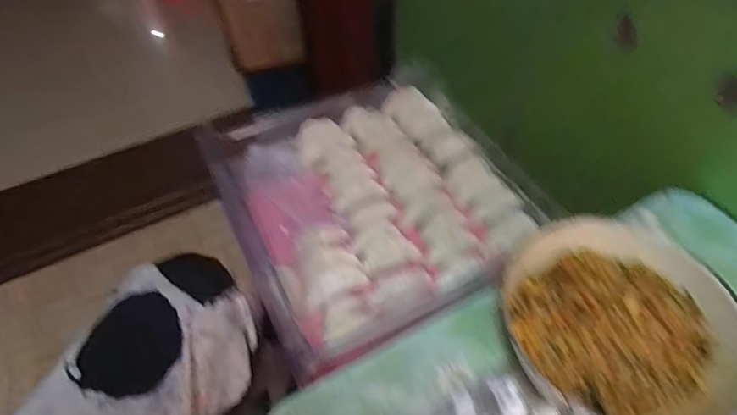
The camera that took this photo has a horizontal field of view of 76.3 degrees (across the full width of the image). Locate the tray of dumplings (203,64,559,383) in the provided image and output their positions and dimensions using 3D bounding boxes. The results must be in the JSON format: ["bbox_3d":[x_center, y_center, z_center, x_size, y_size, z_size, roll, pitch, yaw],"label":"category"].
[{"bbox_3d":[0.012,-0.031,0.637,0.385,0.061,0.412,-21,53,-17],"label":"tray of dumplings"}]

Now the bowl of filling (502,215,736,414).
[{"bbox_3d":[0.235,0.110,0.445,0.203,0.090,0.170,6,52,7],"label":"bowl of filling"}]

